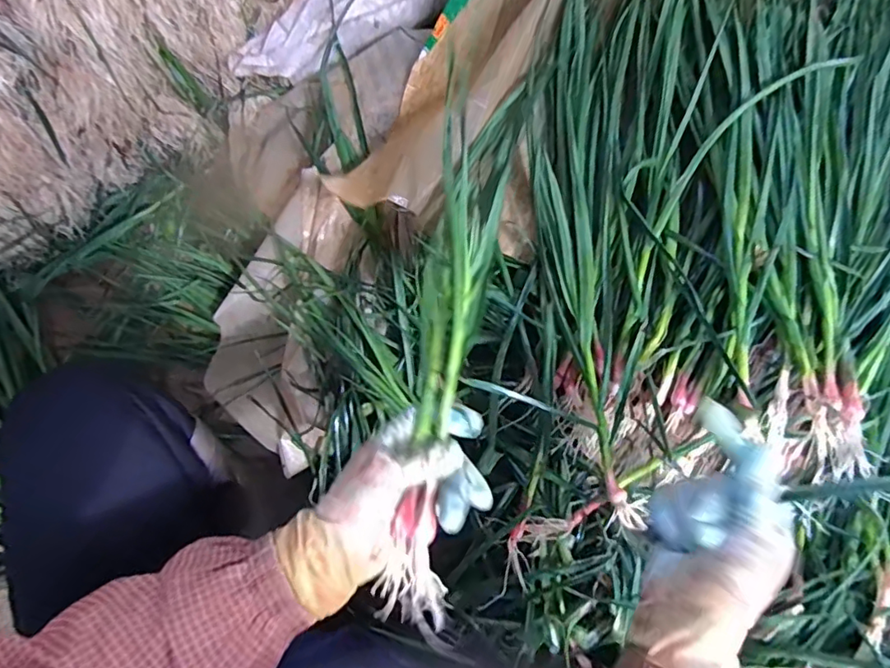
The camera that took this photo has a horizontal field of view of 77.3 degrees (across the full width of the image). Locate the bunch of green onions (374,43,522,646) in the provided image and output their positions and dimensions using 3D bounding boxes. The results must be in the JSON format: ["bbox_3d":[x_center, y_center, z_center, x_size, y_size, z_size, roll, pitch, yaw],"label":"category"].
[{"bbox_3d":[0.008,-0.041,0.487,0.066,0.085,0.523,8,61,2],"label":"bunch of green onions"}]

